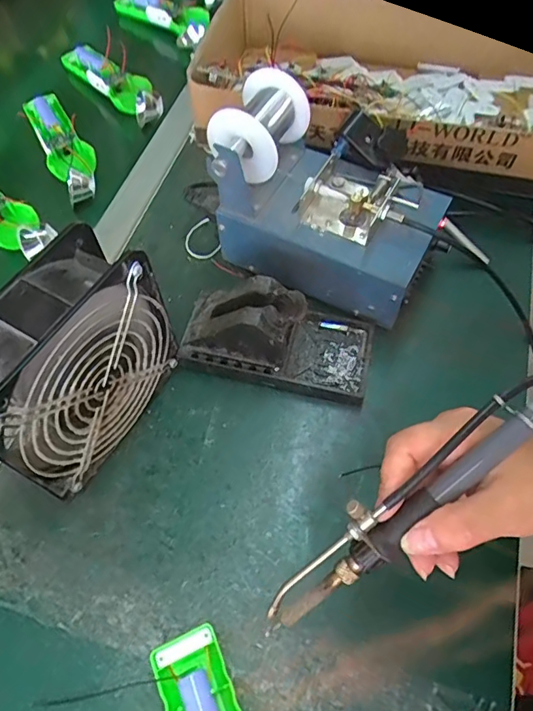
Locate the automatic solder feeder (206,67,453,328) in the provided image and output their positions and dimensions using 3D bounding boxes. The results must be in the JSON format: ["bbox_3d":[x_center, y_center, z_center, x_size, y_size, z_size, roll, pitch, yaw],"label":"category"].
[{"bbox_3d":[0.054,-0.136,0.434,0.207,0.119,0.125,25,65,16],"label":"automatic solder feeder"}]

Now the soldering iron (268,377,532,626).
[{"bbox_3d":[0.080,0.070,0.248,0.205,0.024,0.033,-42,65,7],"label":"soldering iron"}]

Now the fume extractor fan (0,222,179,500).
[{"bbox_3d":[-0.134,0.011,0.351,0.056,0.150,0.145,26,65,16],"label":"fume extractor fan"}]

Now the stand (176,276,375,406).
[{"bbox_3d":[0.010,-0.023,0.410,0.157,0.070,0.080,12,62,9],"label":"stand"}]

